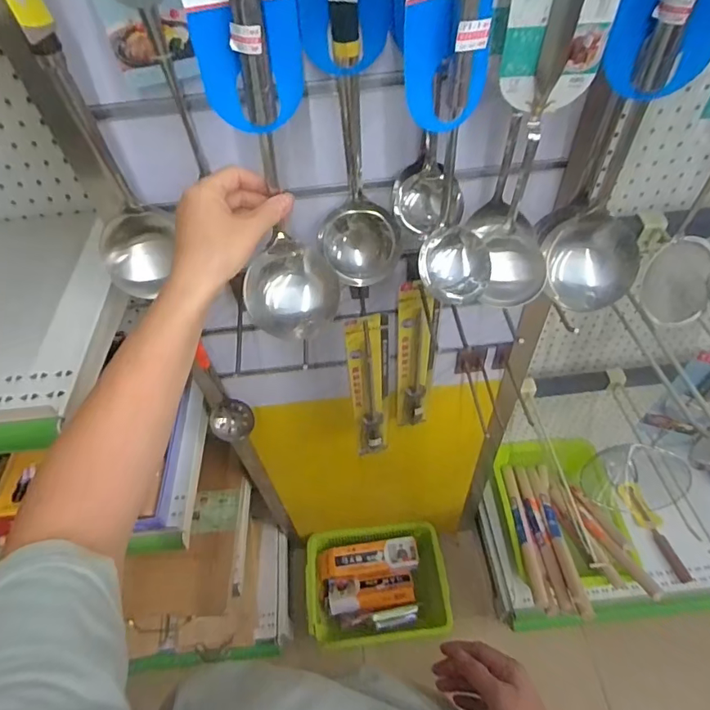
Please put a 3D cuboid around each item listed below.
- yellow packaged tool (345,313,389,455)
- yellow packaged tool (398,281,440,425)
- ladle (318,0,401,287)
[{"bbox_3d":[0.023,0.059,0.687,0.054,0.319,0.029,-1,52,4],"label":"yellow packaged tool"},{"bbox_3d":[0.092,0.012,0.704,0.054,0.310,0.023,-7,51,0],"label":"yellow packaged tool"},{"bbox_3d":[-0.005,-0.211,0.426,0.084,0.344,0.057,-5,51,1],"label":"ladle"}]

